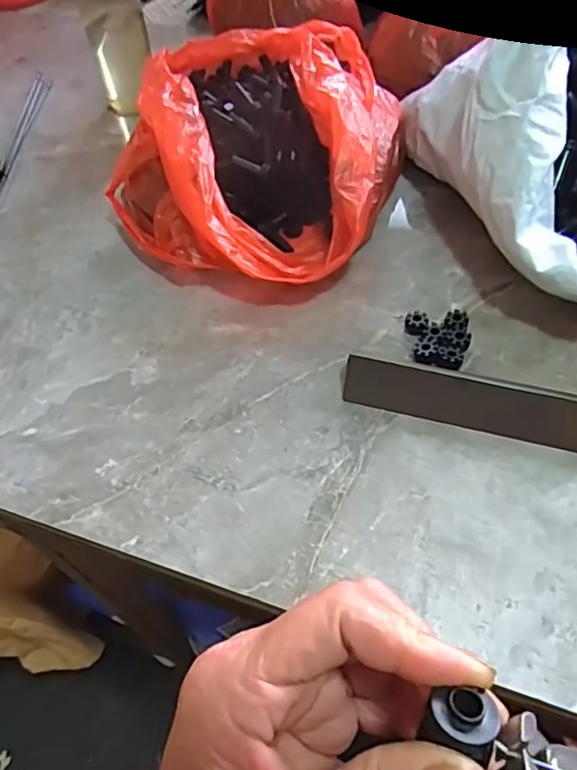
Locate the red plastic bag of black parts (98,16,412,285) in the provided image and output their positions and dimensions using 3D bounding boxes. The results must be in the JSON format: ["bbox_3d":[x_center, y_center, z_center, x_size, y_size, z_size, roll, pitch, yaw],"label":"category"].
[{"bbox_3d":[-0.029,-0.225,0.568,0.248,0.104,0.269,14,56,15],"label":"red plastic bag of black parts"}]

